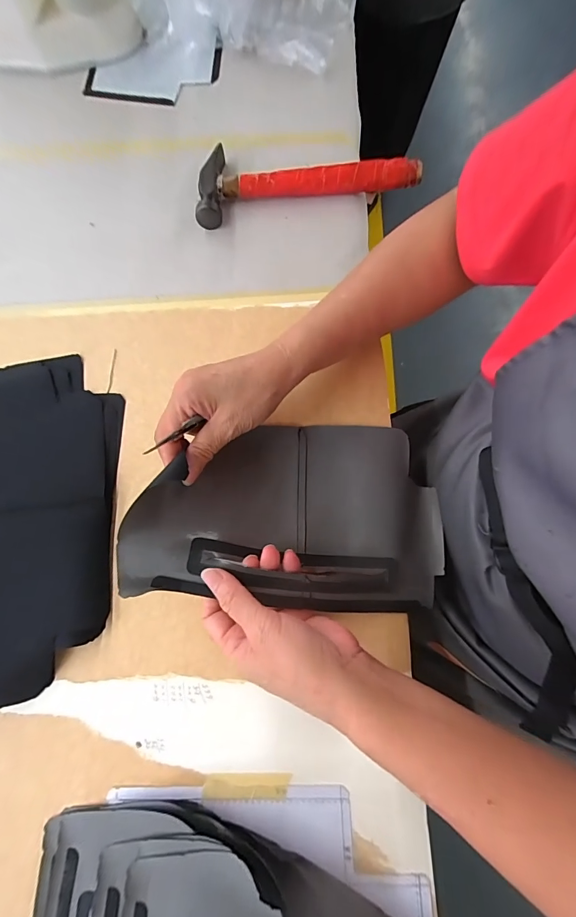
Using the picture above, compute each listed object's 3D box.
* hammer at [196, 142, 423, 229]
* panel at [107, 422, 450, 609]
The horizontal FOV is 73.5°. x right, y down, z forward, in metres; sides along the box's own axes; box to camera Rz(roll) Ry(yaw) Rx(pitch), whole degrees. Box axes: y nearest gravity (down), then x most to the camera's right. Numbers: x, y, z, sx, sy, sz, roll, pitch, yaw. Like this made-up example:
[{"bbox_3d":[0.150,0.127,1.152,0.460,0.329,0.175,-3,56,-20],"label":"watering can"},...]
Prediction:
[{"bbox_3d":[0.017,-0.328,0.442,0.247,0.031,0.088,-10,76,-1],"label":"hammer"},{"bbox_3d":[0.010,0.042,0.337,0.265,0.031,0.159,7,66,-9],"label":"panel"}]

